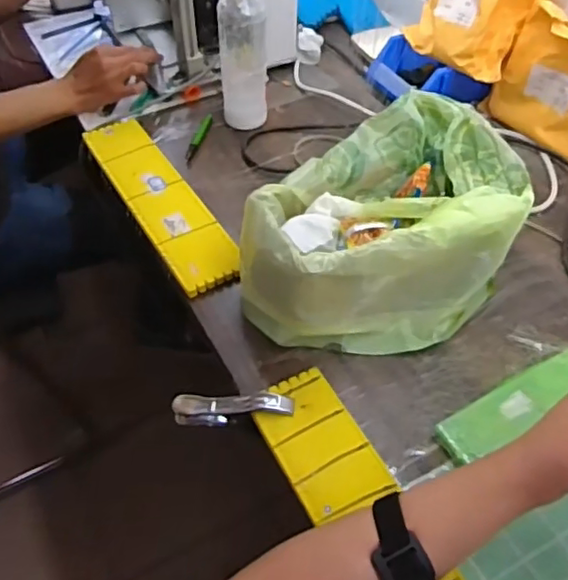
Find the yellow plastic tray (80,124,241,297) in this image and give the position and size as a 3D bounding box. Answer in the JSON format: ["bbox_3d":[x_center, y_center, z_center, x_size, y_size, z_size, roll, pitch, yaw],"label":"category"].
[{"bbox_3d":[-0.163,-0.123,0.785,0.080,0.013,0.345,-25,54,-20],"label":"yellow plastic tray"}]

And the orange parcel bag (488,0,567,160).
[{"bbox_3d":[0.370,-0.277,0.811,0.048,0.163,0.166,-26,54,-20],"label":"orange parcel bag"}]

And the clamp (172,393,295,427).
[{"bbox_3d":[-0.049,0.116,0.591,0.118,0.039,0.020,-7,48,12],"label":"clamp"}]

